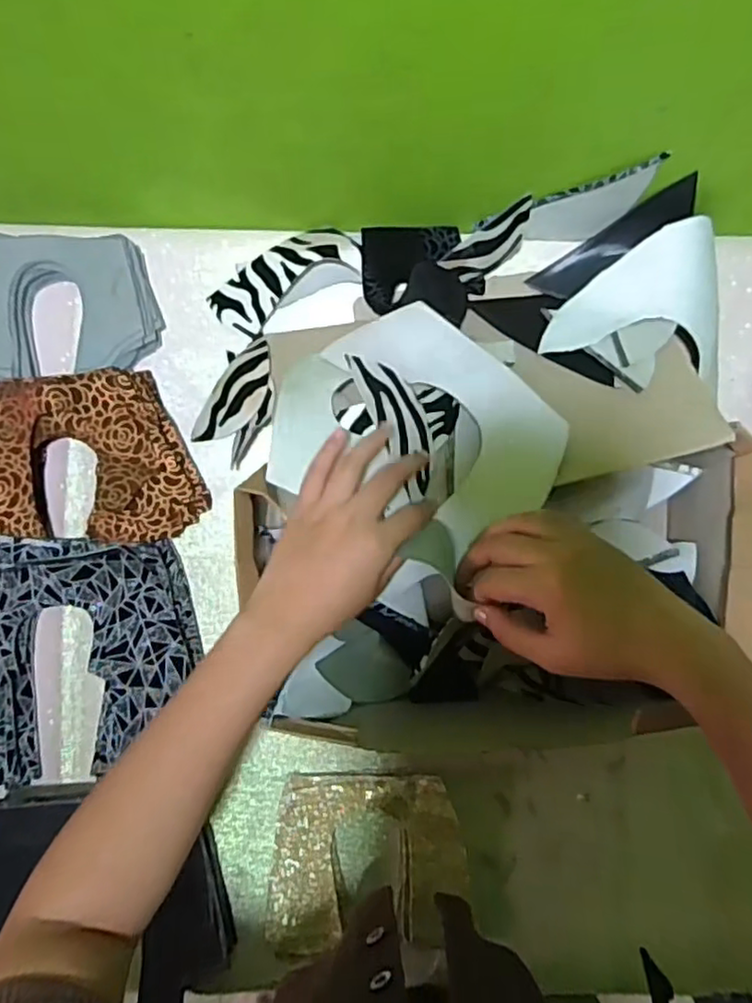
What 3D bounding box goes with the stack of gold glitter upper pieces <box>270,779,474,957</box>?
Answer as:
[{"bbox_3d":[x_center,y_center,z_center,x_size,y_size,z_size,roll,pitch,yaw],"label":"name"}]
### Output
[{"bbox_3d":[-0.005,0.277,0.507,0.152,0.015,0.125,0,84,-2],"label":"stack of gold glitter upper pieces"}]

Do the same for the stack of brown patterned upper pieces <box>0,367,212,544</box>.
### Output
[{"bbox_3d":[-0.239,-0.030,0.518,0.191,0.037,0.135,-8,84,-2],"label":"stack of brown patterned upper pieces"}]

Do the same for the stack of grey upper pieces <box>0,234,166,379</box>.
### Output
[{"bbox_3d":[-0.264,-0.158,0.534,0.163,0.029,0.110,-4,84,-2],"label":"stack of grey upper pieces"}]

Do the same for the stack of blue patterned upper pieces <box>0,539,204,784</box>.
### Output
[{"bbox_3d":[-0.244,0.123,0.507,0.209,0.038,0.182,0,84,-2],"label":"stack of blue patterned upper pieces"}]

